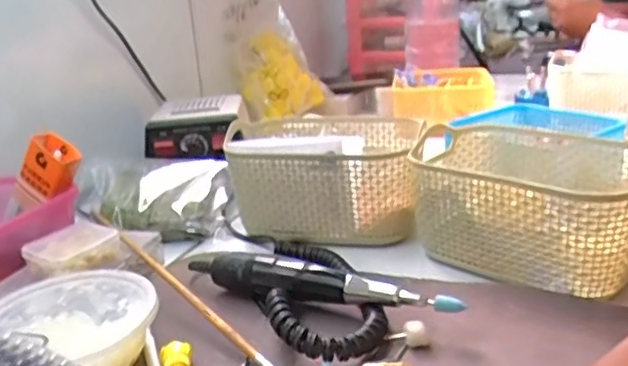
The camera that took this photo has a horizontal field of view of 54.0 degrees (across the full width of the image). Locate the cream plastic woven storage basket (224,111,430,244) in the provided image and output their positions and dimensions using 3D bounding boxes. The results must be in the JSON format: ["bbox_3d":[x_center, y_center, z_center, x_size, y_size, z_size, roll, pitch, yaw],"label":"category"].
[{"bbox_3d":[0.007,-0.010,0.558,0.168,0.079,0.129,1,20,14],"label":"cream plastic woven storage basket"}]

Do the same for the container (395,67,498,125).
[{"bbox_3d":[0.183,-0.125,0.879,0.139,0.053,0.126,-2,19,8],"label":"container"}]

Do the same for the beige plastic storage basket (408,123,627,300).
[{"bbox_3d":[0.159,0.017,0.465,0.169,0.079,0.125,12,24,38],"label":"beige plastic storage basket"}]

